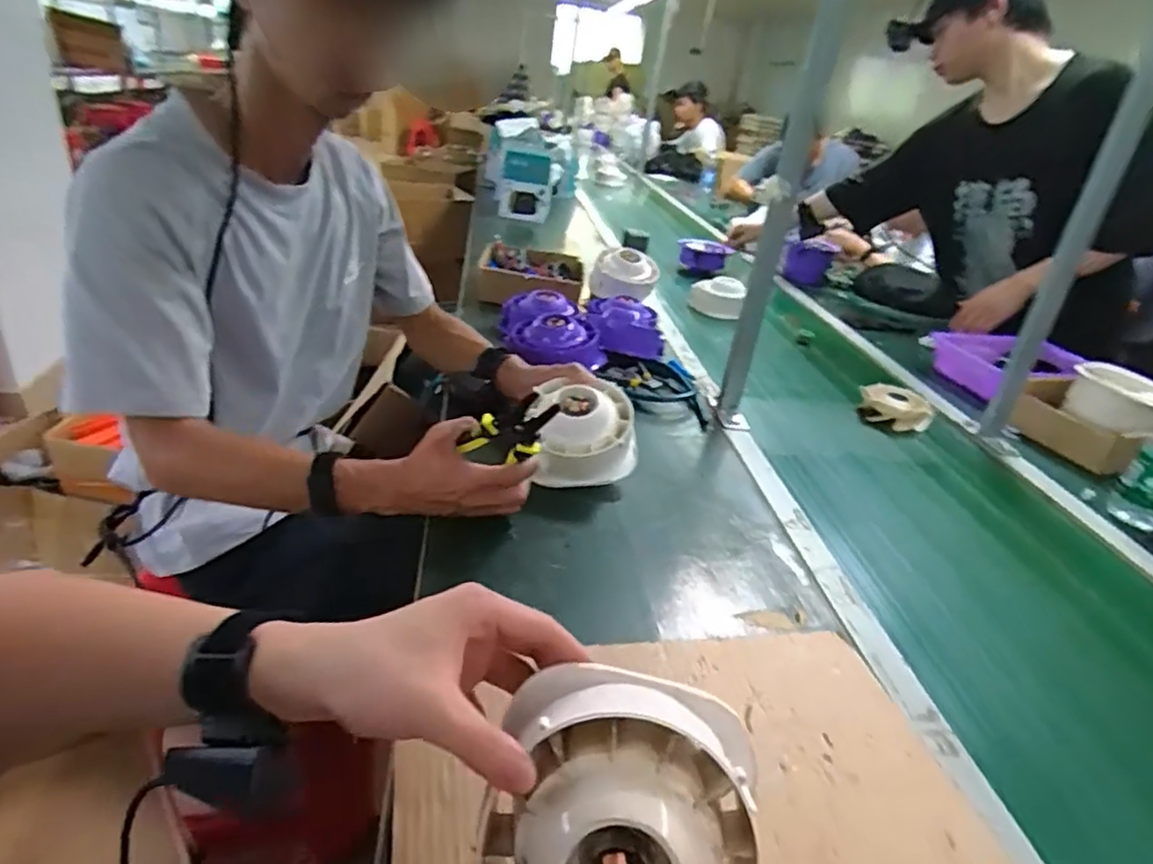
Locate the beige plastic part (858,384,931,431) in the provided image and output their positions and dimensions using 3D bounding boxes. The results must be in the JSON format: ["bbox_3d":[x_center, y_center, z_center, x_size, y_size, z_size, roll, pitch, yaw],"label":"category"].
[{"bbox_3d":[0.530,-0.040,1.100,0.112,0.047,0.082,24,32,27],"label":"beige plastic part"}]

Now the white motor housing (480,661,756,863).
[{"bbox_3d":[0.017,0.190,0.316,0.135,0.143,0.070,11,-9,-1],"label":"white motor housing"}]

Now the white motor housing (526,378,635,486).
[{"bbox_3d":[0.008,0.000,0.786,0.121,0.084,0.121,3,29,-8],"label":"white motor housing"}]

